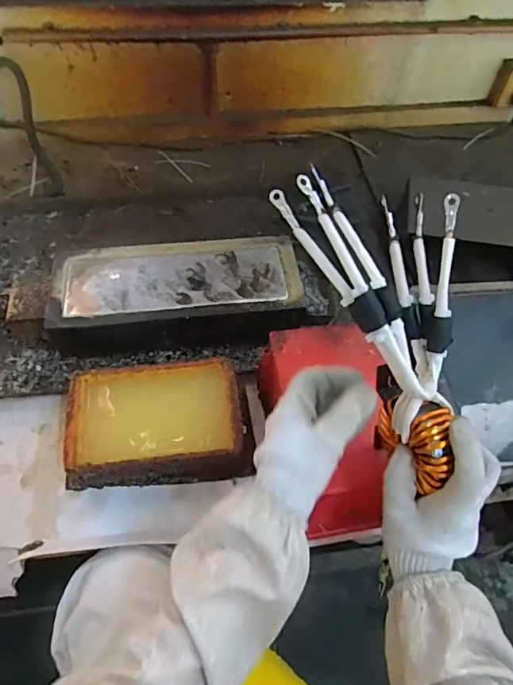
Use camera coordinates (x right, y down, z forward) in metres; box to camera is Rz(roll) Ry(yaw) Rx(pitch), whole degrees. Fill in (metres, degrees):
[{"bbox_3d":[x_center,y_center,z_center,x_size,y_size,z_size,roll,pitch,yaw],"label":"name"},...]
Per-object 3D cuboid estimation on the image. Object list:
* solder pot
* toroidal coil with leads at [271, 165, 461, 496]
[{"bbox_3d":[-0.101,-0.064,0.711,0.364,0.086,0.156,-5,55,-6],"label":"solder pot"},{"bbox_3d":[0.126,-0.024,0.414,0.106,0.067,0.271,-25,93,-19],"label":"toroidal coil with leads"}]

